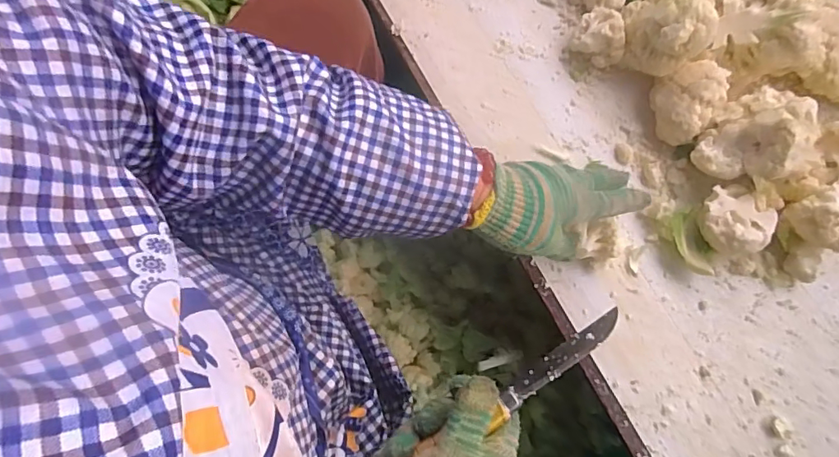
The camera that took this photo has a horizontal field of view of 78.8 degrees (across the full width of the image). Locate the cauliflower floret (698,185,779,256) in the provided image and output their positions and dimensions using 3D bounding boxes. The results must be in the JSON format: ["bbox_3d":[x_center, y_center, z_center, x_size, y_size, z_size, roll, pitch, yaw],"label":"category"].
[{"bbox_3d":[0.284,-0.006,0.466,0.052,0.042,0.060,-29,77,-7],"label":"cauliflower floret"}]

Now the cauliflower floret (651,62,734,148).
[{"bbox_3d":[0.257,-0.122,0.501,0.056,0.049,0.076,29,77,8],"label":"cauliflower floret"}]

